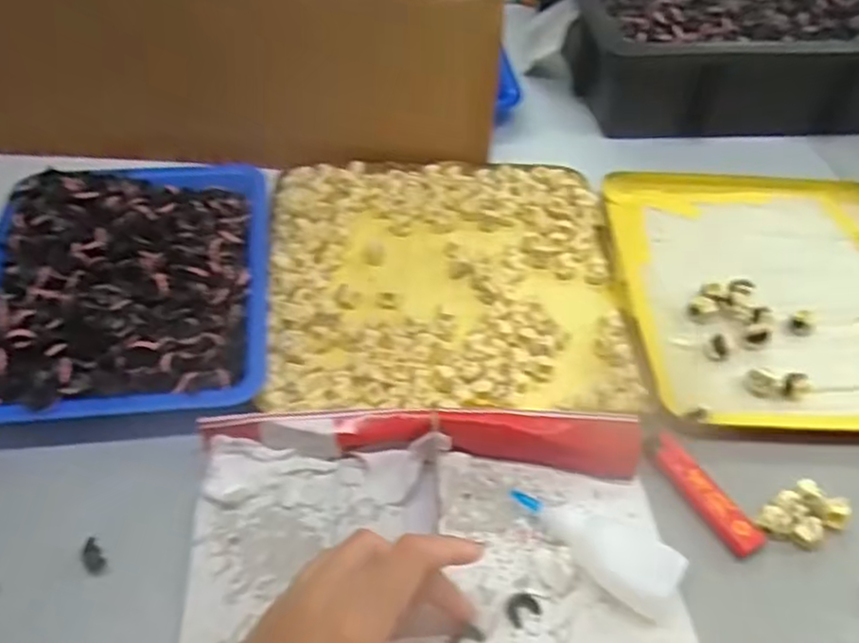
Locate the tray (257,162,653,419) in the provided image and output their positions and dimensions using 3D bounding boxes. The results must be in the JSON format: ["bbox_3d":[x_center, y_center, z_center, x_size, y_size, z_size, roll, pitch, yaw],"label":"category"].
[{"bbox_3d":[0.012,-0.030,0.492,0.230,0.022,0.230,-1,51,-6],"label":"tray"}]

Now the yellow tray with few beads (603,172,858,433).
[{"bbox_3d":[0.257,-0.030,0.516,0.238,0.023,0.254,2,51,-3],"label":"yellow tray with few beads"}]

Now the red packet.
[{"bbox_3d":[0.150,0.093,0.393,0.020,0.008,0.074,-22,56,-21],"label":"red packet"}]

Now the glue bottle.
[{"bbox_3d":[0.082,0.113,0.360,0.086,0.019,0.032,24,53,14],"label":"glue bottle"}]

